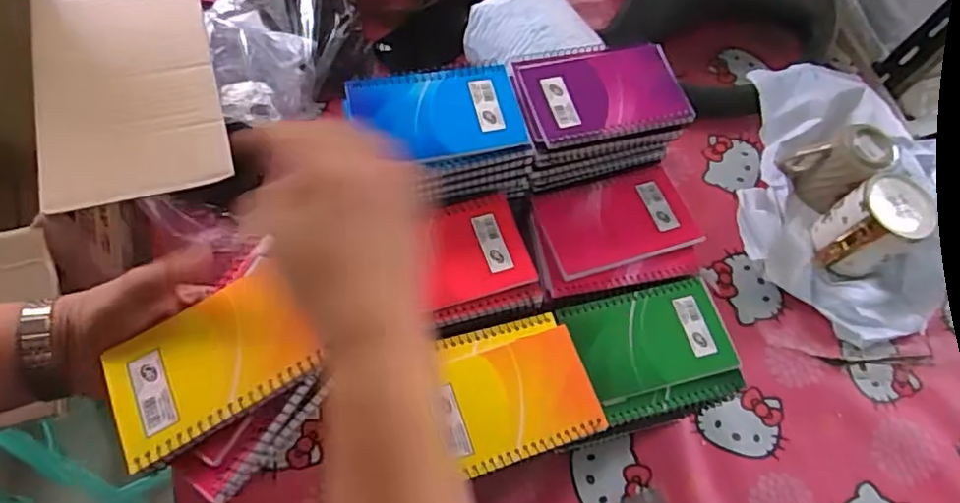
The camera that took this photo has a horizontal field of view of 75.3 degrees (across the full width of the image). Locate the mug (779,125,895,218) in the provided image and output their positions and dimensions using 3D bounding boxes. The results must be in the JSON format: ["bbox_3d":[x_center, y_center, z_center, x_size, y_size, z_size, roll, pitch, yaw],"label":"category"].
[{"bbox_3d":[0.406,-0.099,0.710,0.073,0.083,0.075,1,64,-3],"label":"mug"}]

